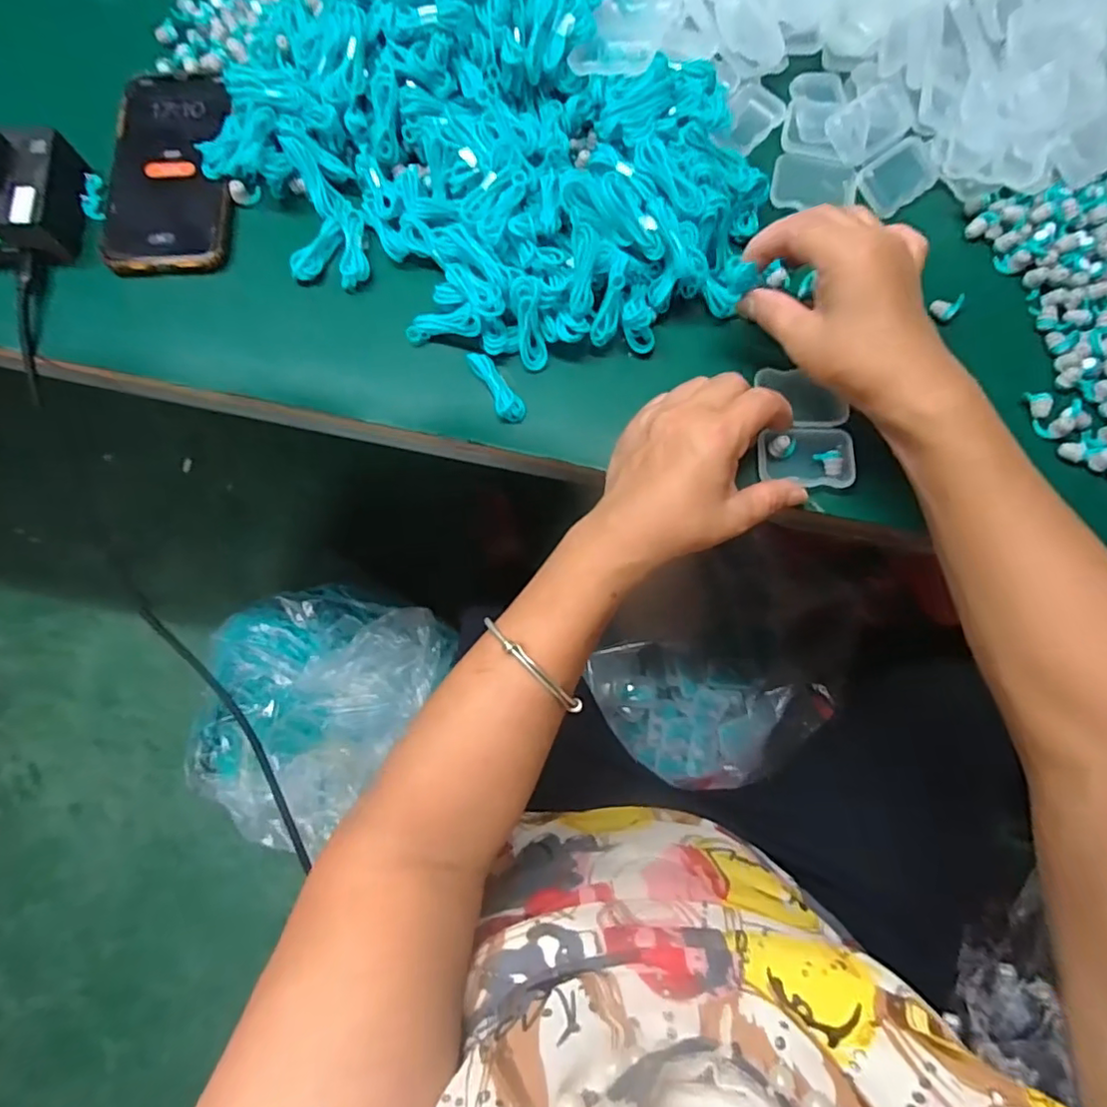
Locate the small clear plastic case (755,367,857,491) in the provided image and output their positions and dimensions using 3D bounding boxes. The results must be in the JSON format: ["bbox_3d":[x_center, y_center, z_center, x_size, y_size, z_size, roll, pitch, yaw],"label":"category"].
[{"bbox_3d":[0.151,-0.078,0.364,0.055,0.013,0.079,-2,76,0],"label":"small clear plastic case"}]

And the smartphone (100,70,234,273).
[{"bbox_3d":[-0.261,-0.262,0.407,0.080,0.017,0.158,-3,76,-1],"label":"smartphone"}]

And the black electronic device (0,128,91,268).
[{"bbox_3d":[-0.350,-0.232,0.383,0.070,0.044,0.084,1,76,0],"label":"black electronic device"}]

